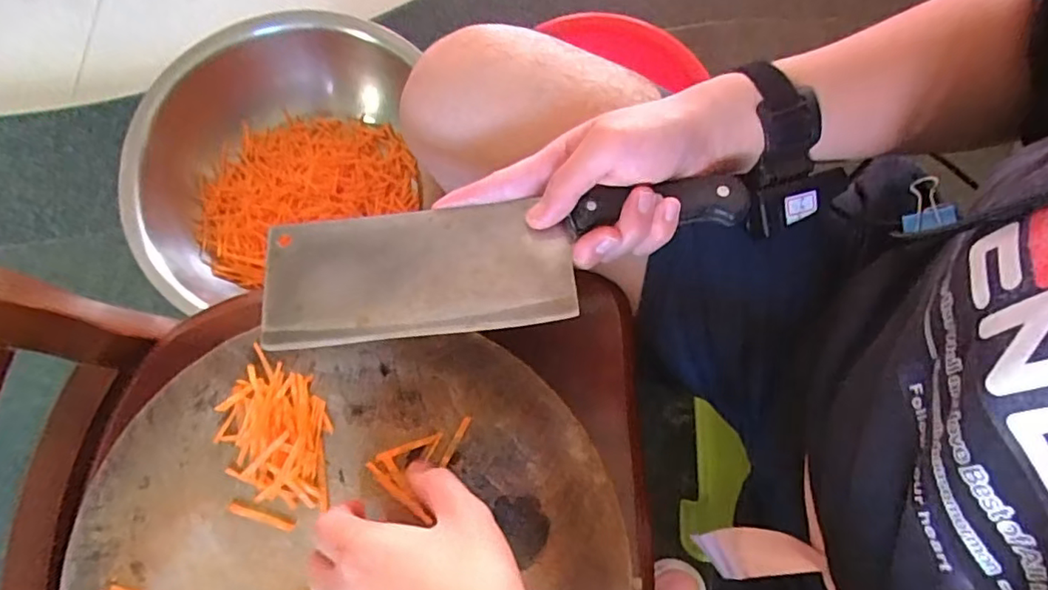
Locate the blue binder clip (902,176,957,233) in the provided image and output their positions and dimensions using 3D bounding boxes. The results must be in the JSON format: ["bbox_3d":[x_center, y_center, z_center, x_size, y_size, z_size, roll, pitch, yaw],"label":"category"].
[{"bbox_3d":[0.228,-0.051,0.320,0.011,0.026,0.030,29,66,-36],"label":"blue binder clip"}]

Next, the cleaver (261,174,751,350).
[{"bbox_3d":[-0.010,-0.024,0.338,0.285,0.014,0.083,-10,80,-2],"label":"cleaver"}]

